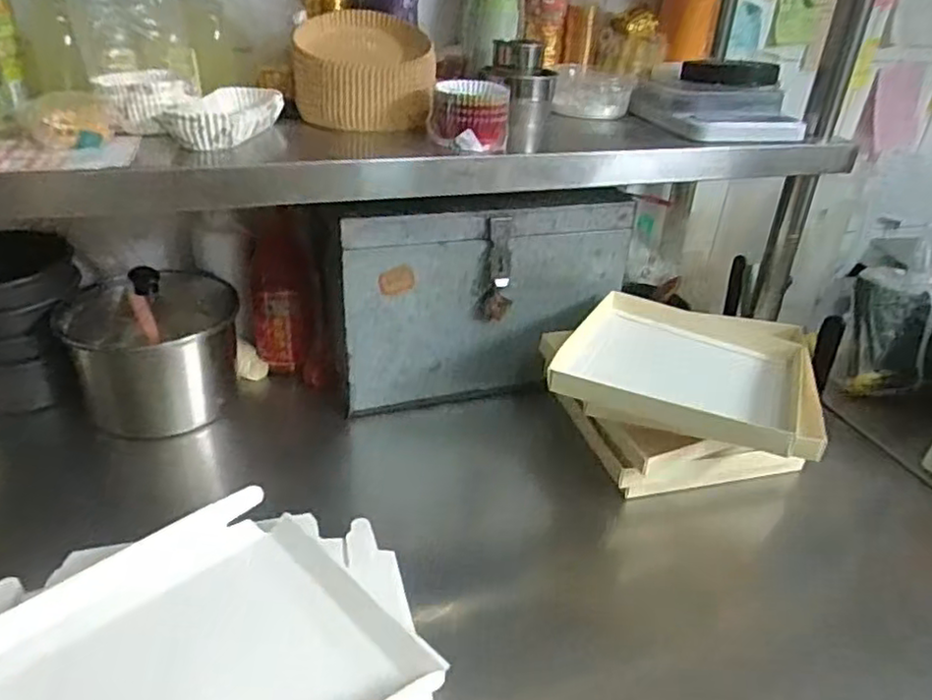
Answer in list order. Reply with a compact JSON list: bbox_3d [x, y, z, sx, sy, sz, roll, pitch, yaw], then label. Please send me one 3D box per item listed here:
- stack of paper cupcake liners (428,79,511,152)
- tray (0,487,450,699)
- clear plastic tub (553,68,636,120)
[{"bbox_3d":[0.003,-0.236,0.678,0.079,0.058,0.064,3,31,-3],"label":"stack of paper cupcake liners"},{"bbox_3d":[-0.212,0.234,0.483,0.253,0.031,0.292,28,38,33],"label":"tray"},{"bbox_3d":[0.163,-0.334,0.873,0.095,0.045,0.113,6,31,3],"label":"clear plastic tub"}]

